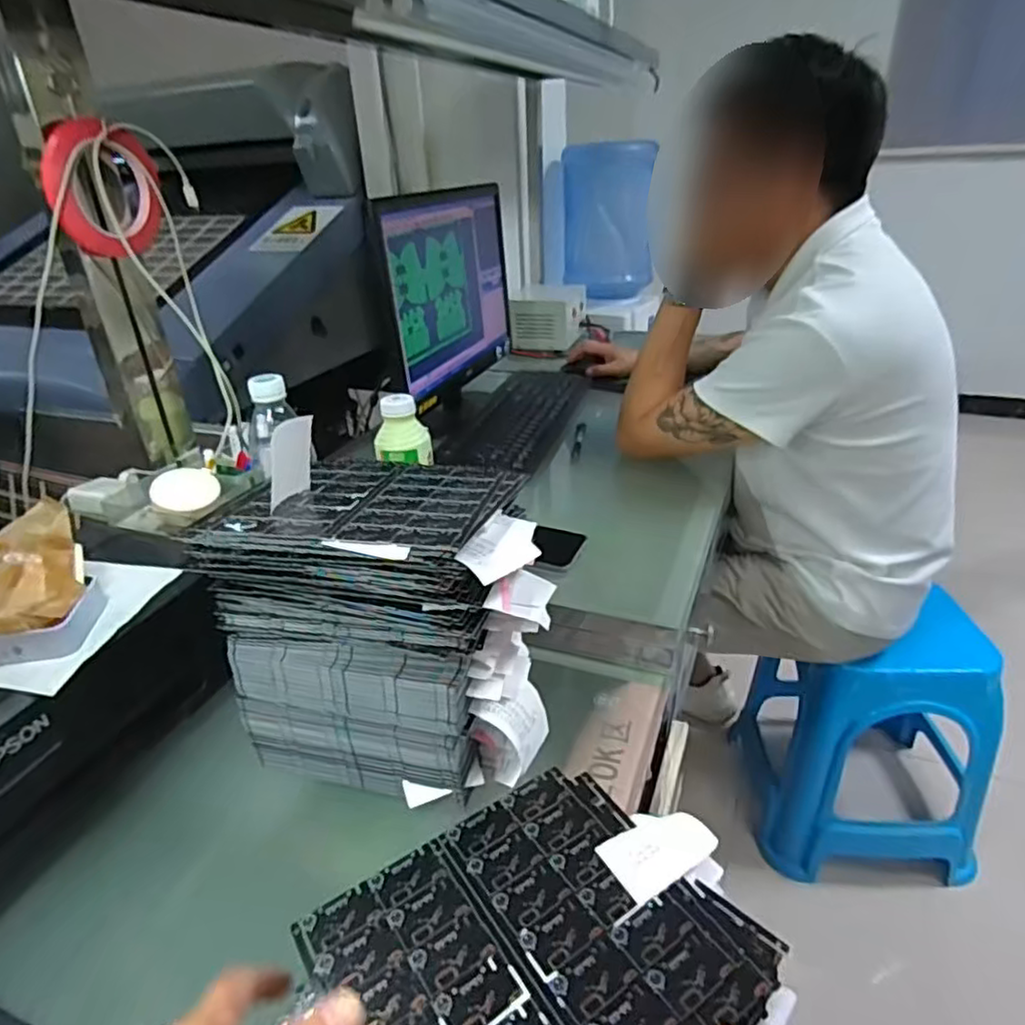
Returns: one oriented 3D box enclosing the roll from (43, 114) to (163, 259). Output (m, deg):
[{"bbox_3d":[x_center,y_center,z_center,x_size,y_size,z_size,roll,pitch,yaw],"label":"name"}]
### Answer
[{"bbox_3d":[-0.377,-0.301,0.619,0.024,0.108,0.118,11,67,23],"label":"roll"}]

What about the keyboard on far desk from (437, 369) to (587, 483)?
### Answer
[{"bbox_3d":[0.022,-0.164,1.116,0.144,0.023,0.464,6,30,16],"label":"keyboard on far desk"}]

